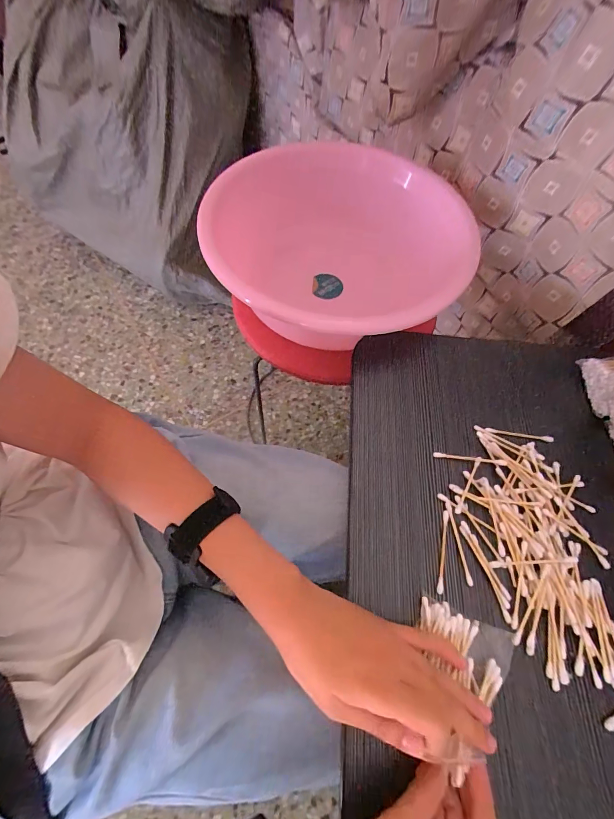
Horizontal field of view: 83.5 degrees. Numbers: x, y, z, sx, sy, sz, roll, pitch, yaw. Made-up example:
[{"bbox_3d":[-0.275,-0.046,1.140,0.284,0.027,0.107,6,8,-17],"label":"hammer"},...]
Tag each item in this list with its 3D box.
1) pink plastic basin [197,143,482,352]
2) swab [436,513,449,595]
[{"bbox_3d":[0.040,-0.209,0.480,0.317,0.129,0.338,1,64,-2],"label":"pink plastic basin"},{"bbox_3d":[0.121,0.126,0.306,0.005,0.004,0.069,14,64,4],"label":"swab"}]

